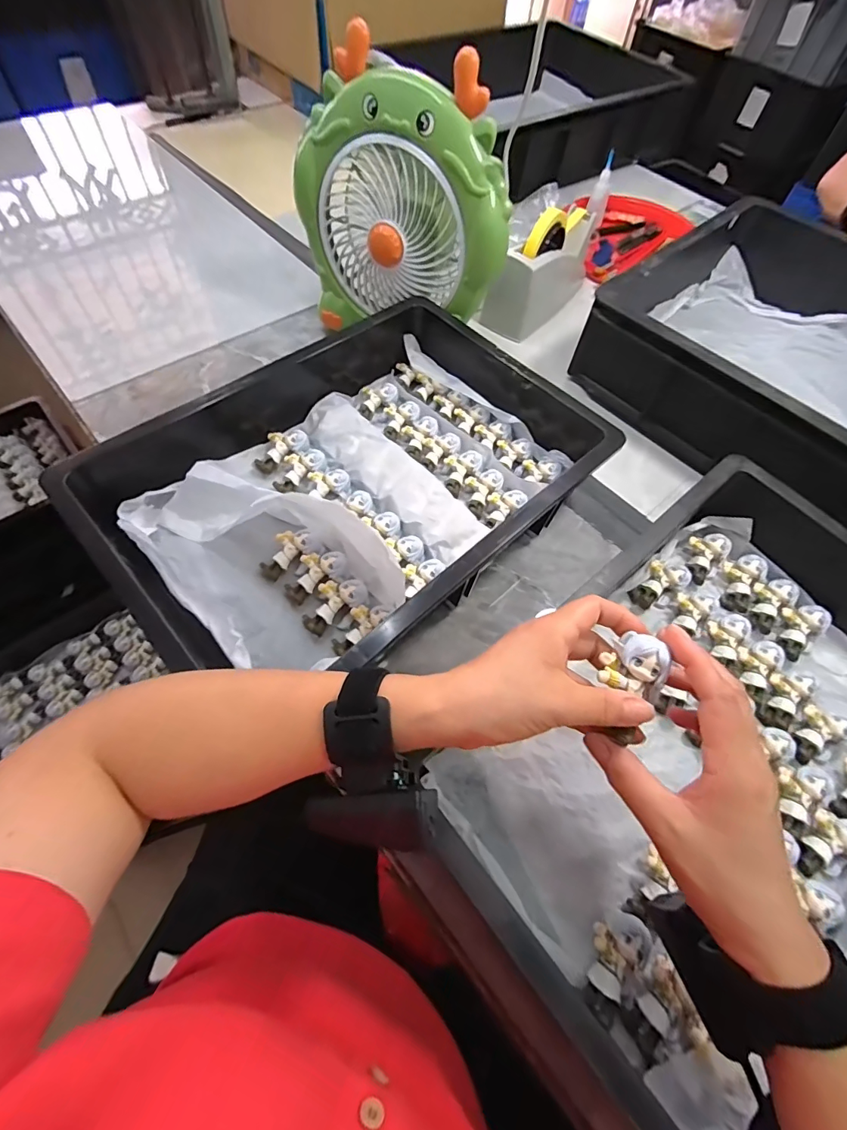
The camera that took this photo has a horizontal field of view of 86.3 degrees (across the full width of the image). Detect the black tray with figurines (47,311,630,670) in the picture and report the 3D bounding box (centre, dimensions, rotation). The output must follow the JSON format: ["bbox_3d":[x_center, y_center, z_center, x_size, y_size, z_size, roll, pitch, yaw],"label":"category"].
[{"bbox_3d":[-0.045,-0.110,0.458,0.496,0.080,0.322,-40,71,-22],"label":"black tray with figurines"}]

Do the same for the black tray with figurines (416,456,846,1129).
[{"bbox_3d":[0.237,0.136,0.351,0.448,0.092,0.303,-36,70,-21],"label":"black tray with figurines"}]

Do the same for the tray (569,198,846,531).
[{"bbox_3d":[0.502,-0.196,0.535,0.406,0.129,0.558,-38,70,-22],"label":"tray"}]

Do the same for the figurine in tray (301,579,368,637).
[{"bbox_3d":[-0.082,0.034,0.410,0.063,0.018,0.034,-31,68,-19],"label":"figurine in tray"}]

